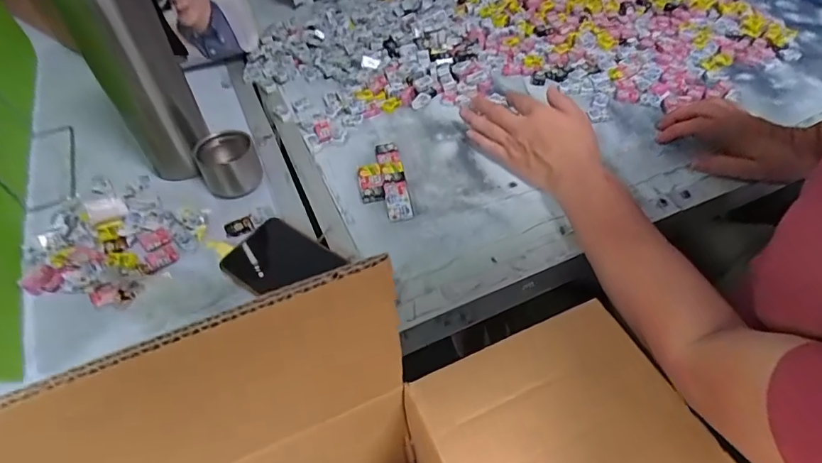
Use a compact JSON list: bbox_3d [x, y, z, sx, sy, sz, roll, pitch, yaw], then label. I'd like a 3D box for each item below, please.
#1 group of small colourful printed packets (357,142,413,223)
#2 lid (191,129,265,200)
[{"bbox_3d":[-0.033,-0.058,0.524,0.052,0.014,0.117,-10,51,-6],"label":"group of small colourful printed packets"},{"bbox_3d":[-0.203,-0.075,0.514,0.061,0.048,0.060,-1,50,1],"label":"lid"}]

